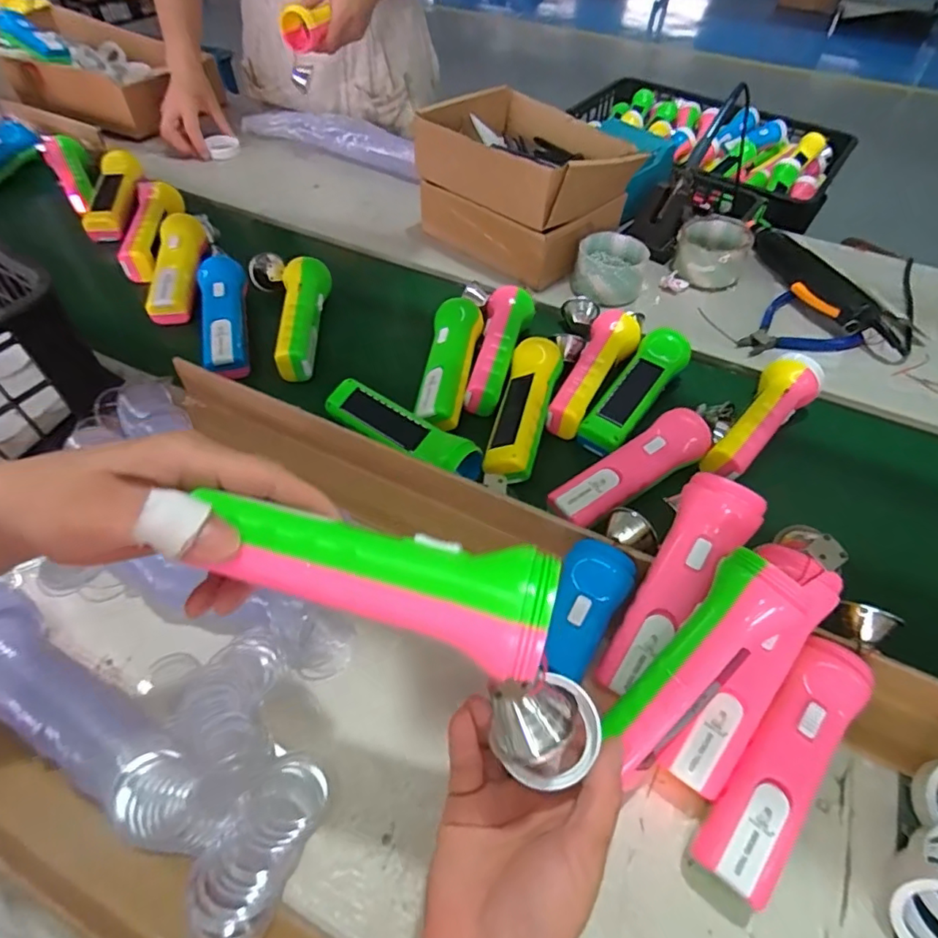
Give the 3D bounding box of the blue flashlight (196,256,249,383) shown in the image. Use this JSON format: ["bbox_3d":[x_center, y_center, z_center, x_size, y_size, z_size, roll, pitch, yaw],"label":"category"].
[{"bbox_3d":[-0.261,-0.165,0.588,0.047,0.040,0.159,-12,53,-11],"label":"blue flashlight"}]

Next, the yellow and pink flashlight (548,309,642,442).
[{"bbox_3d":[0.129,-0.099,0.557,0.047,0.038,0.159,22,54,15],"label":"yellow and pink flashlight"}]

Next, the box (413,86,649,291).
[{"bbox_3d":[0.080,-0.368,0.703,0.221,0.130,0.208,38,60,25],"label":"box"}]

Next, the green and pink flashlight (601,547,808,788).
[{"bbox_3d":[0.133,0.121,0.328,0.047,0.048,0.157,40,97,26],"label":"green and pink flashlight"}]

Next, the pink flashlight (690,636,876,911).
[{"bbox_3d":[0.191,0.180,0.343,0.043,0.044,0.156,35,68,23],"label":"pink flashlight"}]

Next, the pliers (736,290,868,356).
[{"bbox_3d":[0.366,-0.155,0.633,0.132,0.013,0.105,-27,57,-21],"label":"pliers"}]

